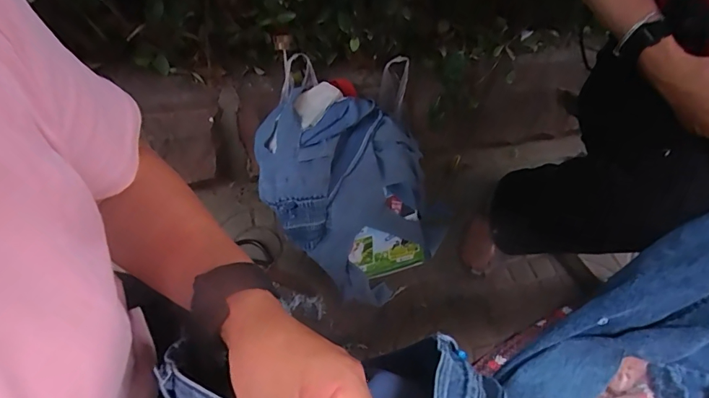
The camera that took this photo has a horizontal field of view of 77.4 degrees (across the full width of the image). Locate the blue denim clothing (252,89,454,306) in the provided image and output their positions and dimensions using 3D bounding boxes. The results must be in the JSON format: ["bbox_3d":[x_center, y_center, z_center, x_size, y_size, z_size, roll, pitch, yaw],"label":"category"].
[{"bbox_3d":[-0.005,-0.018,0.842,0.284,0.104,0.413,-40,102,-6],"label":"blue denim clothing"}]

